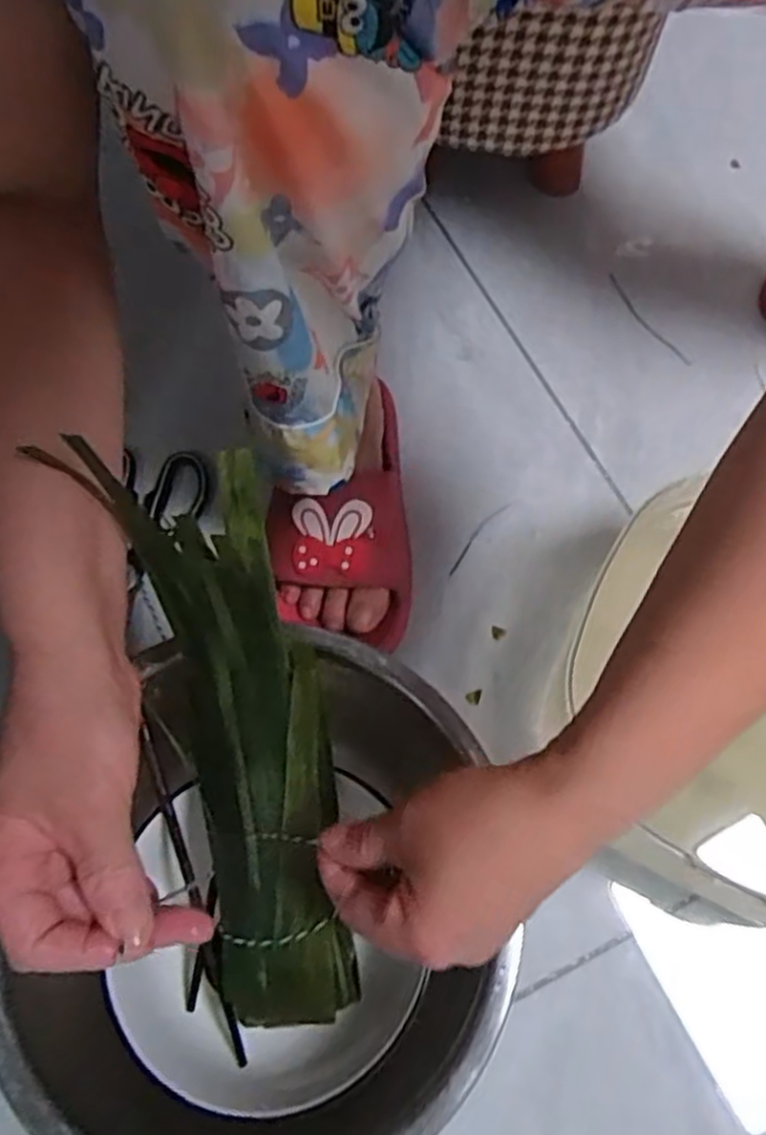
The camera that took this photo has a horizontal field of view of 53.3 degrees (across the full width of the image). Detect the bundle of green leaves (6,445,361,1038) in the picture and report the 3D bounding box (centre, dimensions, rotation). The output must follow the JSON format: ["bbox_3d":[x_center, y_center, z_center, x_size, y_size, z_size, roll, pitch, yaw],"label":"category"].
[{"bbox_3d":[-0.064,0.102,0.393,0.077,0.057,0.308,-8,105,-6],"label":"bundle of green leaves"}]

